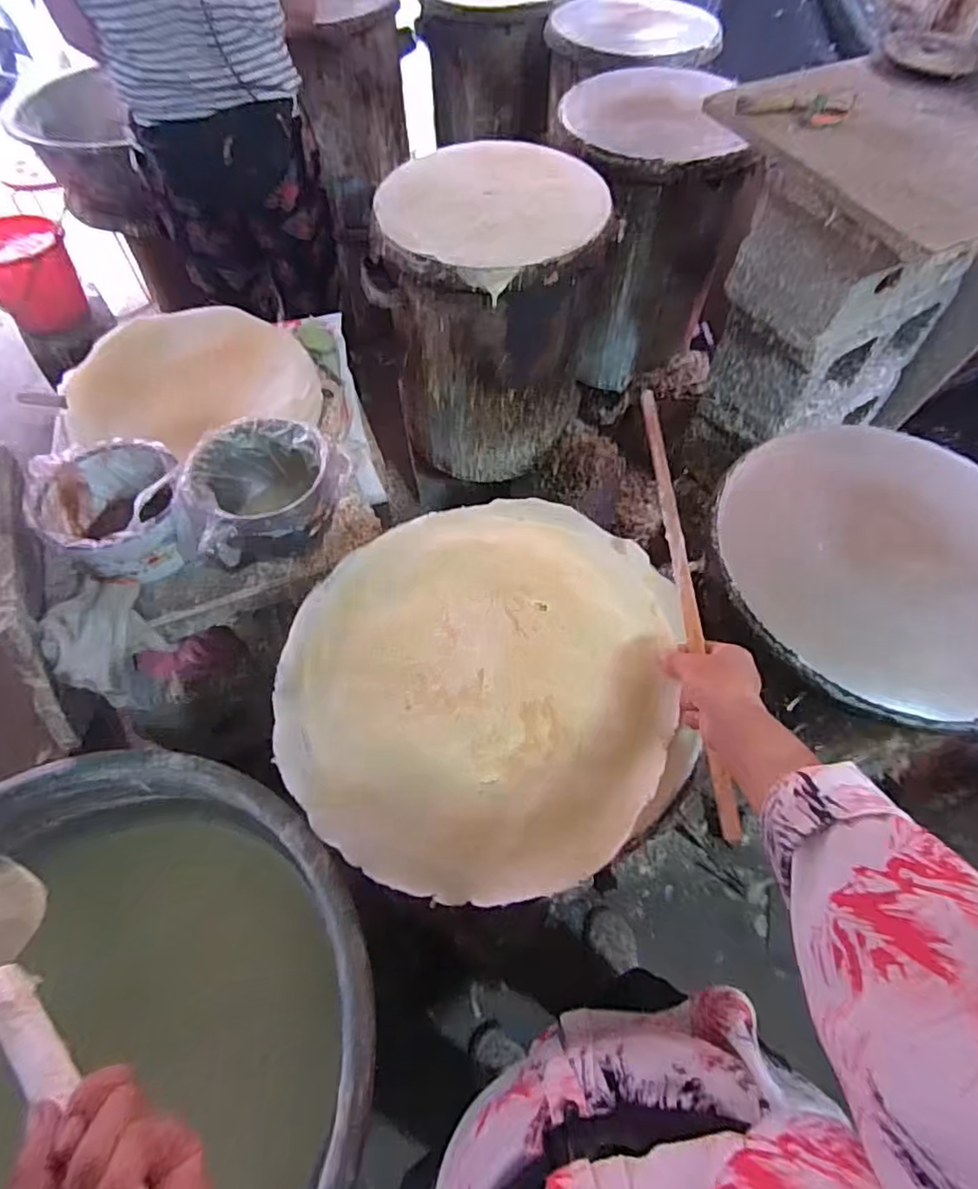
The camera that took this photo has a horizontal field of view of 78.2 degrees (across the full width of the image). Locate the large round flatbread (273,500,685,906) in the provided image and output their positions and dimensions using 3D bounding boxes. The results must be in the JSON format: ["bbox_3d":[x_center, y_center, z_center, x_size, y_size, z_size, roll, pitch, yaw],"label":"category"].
[{"bbox_3d":[-0.008,0.063,0.567,0.347,0.018,0.385,13,60,7],"label":"large round flatbread"}]

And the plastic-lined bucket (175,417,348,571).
[{"bbox_3d":[-0.255,-0.108,0.679,0.147,0.101,0.182,21,62,11],"label":"plastic-lined bucket"}]

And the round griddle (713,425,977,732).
[{"bbox_3d":[0.442,-0.036,0.654,0.355,0.048,0.352,0,60,-1],"label":"round griddle"}]

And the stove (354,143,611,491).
[{"bbox_3d":[0.007,-0.517,1.161,0.371,0.465,0.356,20,61,11],"label":"stove"}]

